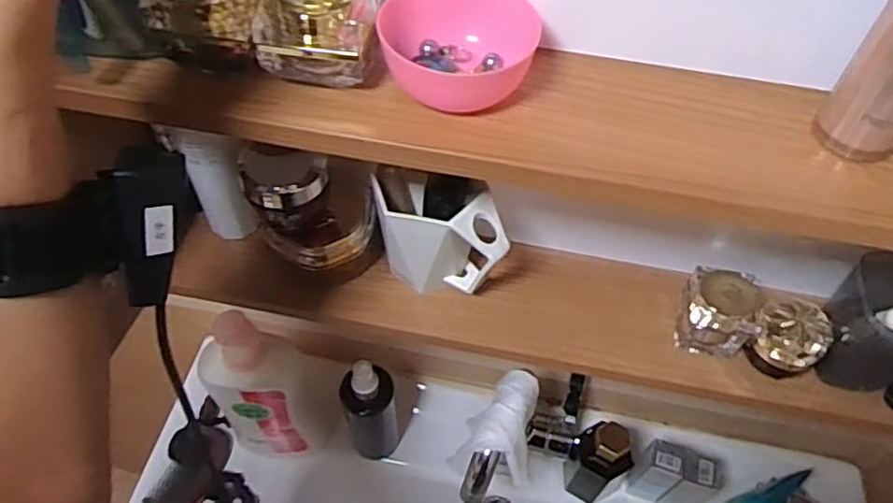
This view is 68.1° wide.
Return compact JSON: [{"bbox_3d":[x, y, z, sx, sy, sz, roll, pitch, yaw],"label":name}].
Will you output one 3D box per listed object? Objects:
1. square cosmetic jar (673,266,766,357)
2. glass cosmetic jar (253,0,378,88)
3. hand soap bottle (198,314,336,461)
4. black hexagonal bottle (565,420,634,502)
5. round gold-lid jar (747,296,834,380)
[{"bbox_3d":[0.200,0.046,0.494,0.055,0.057,0.047,19,56,12],"label":"square cosmetic jar"},{"bbox_3d":[-0.071,-0.126,0.368,0.064,0.052,0.047,-2,54,-3],"label":"glass cosmetic jar"},{"bbox_3d":[-0.188,0.152,0.708,0.107,0.221,0.072,-16,56,-13],"label":"hand soap bottle"},{"bbox_3d":[0.170,0.227,0.726,0.064,0.161,0.067,34,60,21],"label":"black hexagonal bottle"},{"bbox_3d":[0.248,0.063,0.481,0.048,0.048,0.044,1,54,-1],"label":"round gold-lid jar"}]

